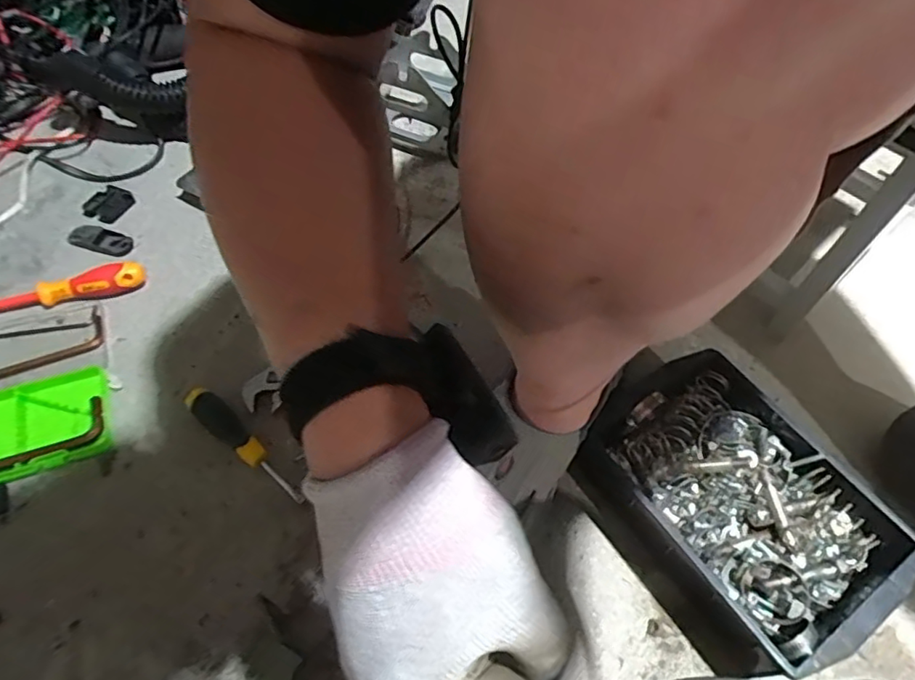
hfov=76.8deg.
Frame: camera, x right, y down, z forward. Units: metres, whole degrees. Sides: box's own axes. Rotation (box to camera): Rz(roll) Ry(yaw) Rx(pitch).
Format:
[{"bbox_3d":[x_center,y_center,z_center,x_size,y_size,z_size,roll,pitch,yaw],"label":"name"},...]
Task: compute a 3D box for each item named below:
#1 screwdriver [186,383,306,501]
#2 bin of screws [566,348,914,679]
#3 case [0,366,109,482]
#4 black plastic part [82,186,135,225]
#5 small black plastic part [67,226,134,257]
[{"bbox_3d":[-0.206,0.100,0.563,0.155,0.031,0.027,34,61,21],"label":"screwdriver"},{"bbox_3d":[0.237,0.149,0.526,0.206,0.082,0.263,-31,61,-21],"label":"bin of screws"},{"bbox_3d":[-0.442,0.091,0.554,0.186,0.031,0.095,-18,57,-14],"label":"case"},{"bbox_3d":[-0.443,-0.174,0.740,0.051,0.014,0.058,19,56,12],"label":"black plastic part"},{"bbox_3d":[-0.437,-0.122,0.709,0.068,0.020,0.031,14,56,9],"label":"small black plastic part"}]

